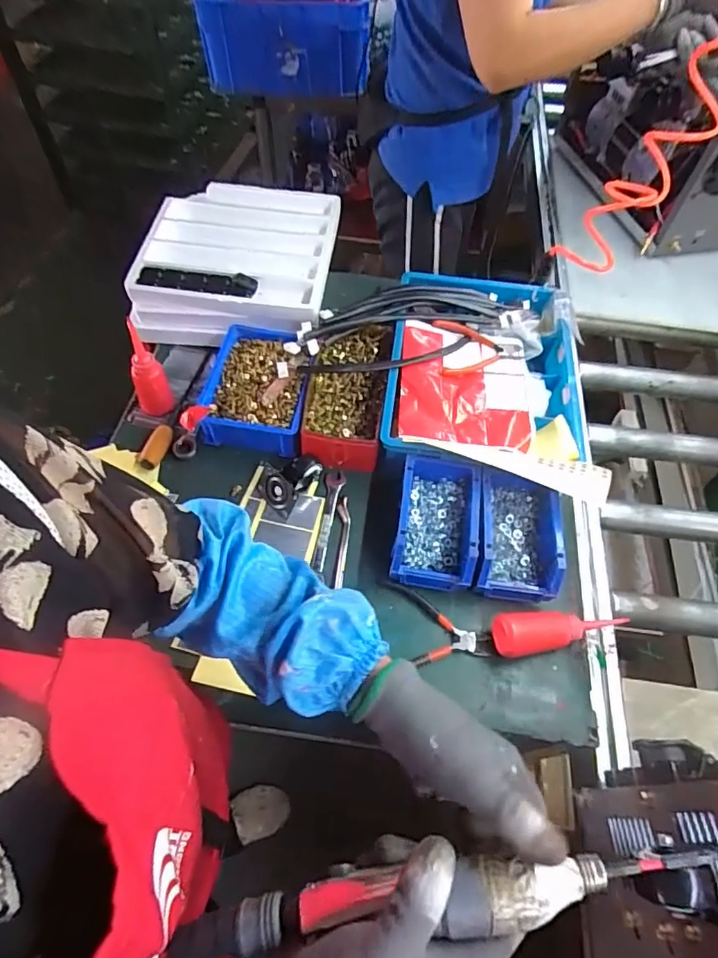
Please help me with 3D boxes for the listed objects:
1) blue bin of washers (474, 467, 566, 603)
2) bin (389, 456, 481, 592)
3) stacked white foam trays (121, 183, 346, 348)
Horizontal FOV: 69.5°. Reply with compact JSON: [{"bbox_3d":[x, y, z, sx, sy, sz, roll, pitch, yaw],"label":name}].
[{"bbox_3d":[0.206,0.071,0.667,0.107,0.064,0.160,8,58,3],"label":"blue bin of washers"},{"bbox_3d":[0.101,0.058,0.674,0.099,0.065,0.157,9,58,4],"label":"bin"},{"bbox_3d":[-0.200,-0.379,0.906,0.306,0.089,0.316,6,58,1],"label":"stacked white foam trays"}]

